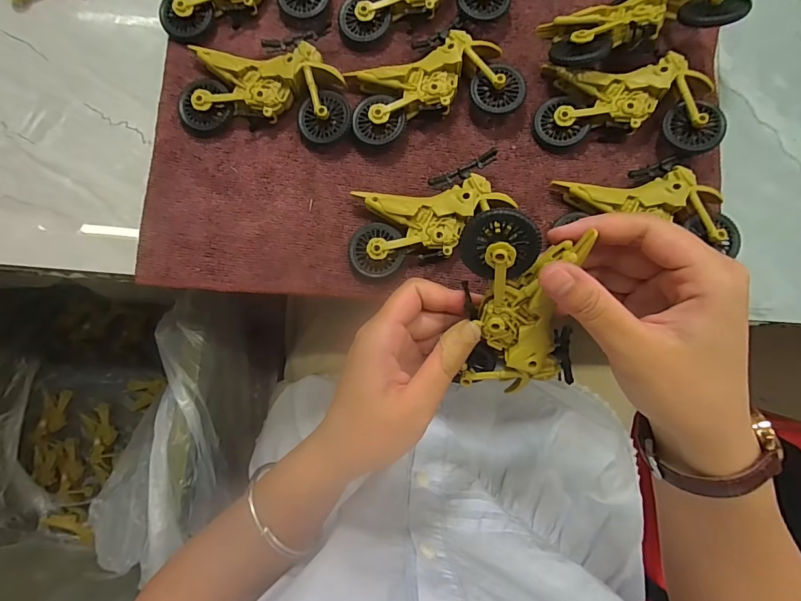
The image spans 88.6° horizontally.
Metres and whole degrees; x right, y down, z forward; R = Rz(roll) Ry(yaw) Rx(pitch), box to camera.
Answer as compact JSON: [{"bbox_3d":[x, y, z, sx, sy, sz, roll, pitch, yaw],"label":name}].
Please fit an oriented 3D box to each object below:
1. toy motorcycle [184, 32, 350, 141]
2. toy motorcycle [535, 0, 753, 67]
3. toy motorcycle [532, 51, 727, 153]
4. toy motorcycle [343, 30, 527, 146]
[{"bbox_3d":[-0.091,-0.146,0.279,0.111,0.021,0.065,4,86,1],"label":"toy motorcycle"},{"bbox_3d":[0.157,-0.183,0.271,0.115,0.026,0.052,-12,64,7],"label":"toy motorcycle"},{"bbox_3d":[0.151,-0.131,0.274,0.111,0.028,0.057,7,86,1],"label":"toy motorcycle"},{"bbox_3d":[0.022,-0.149,0.279,0.112,0.022,0.062,-10,86,0],"label":"toy motorcycle"}]

